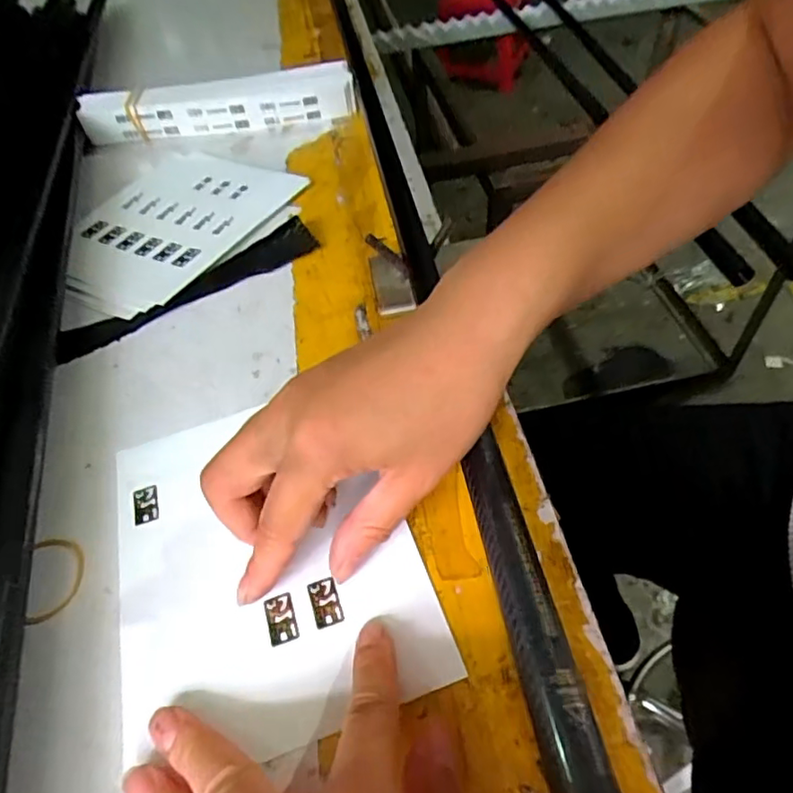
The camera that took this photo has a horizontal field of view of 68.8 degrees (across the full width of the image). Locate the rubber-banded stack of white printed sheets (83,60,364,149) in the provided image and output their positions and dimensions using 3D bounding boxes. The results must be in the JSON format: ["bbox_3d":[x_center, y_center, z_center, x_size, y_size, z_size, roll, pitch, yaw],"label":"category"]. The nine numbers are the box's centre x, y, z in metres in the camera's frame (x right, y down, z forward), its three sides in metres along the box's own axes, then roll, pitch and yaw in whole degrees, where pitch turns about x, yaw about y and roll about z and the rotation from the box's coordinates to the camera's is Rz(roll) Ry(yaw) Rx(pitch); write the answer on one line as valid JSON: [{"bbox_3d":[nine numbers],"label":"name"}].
[{"bbox_3d":[-0.162,-0.263,0.522,0.245,0.041,0.030,-7,50,1],"label":"rubber-banded stack of white printed sheets"}]

